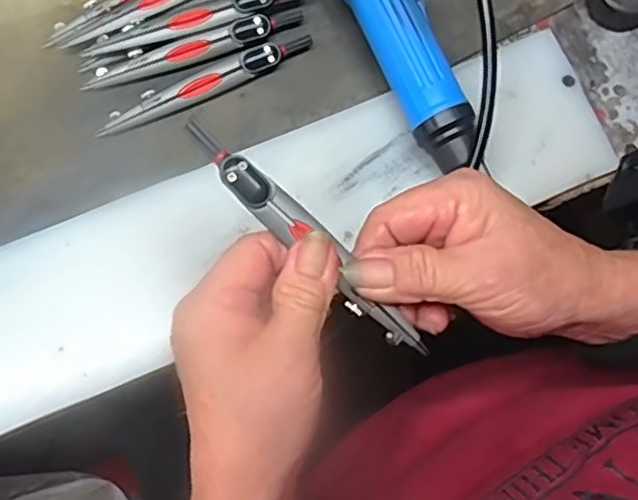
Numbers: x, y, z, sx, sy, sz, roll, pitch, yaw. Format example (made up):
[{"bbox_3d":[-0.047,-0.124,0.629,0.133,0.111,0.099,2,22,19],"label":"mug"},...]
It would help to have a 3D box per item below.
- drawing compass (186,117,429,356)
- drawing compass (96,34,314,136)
[{"bbox_3d":[-0.004,-0.004,0.260,0.129,0.007,0.017,45,81,-6],"label":"drawing compass"},{"bbox_3d":[-0.063,-0.096,0.367,0.129,0.008,0.016,-24,81,-7],"label":"drawing compass"}]

